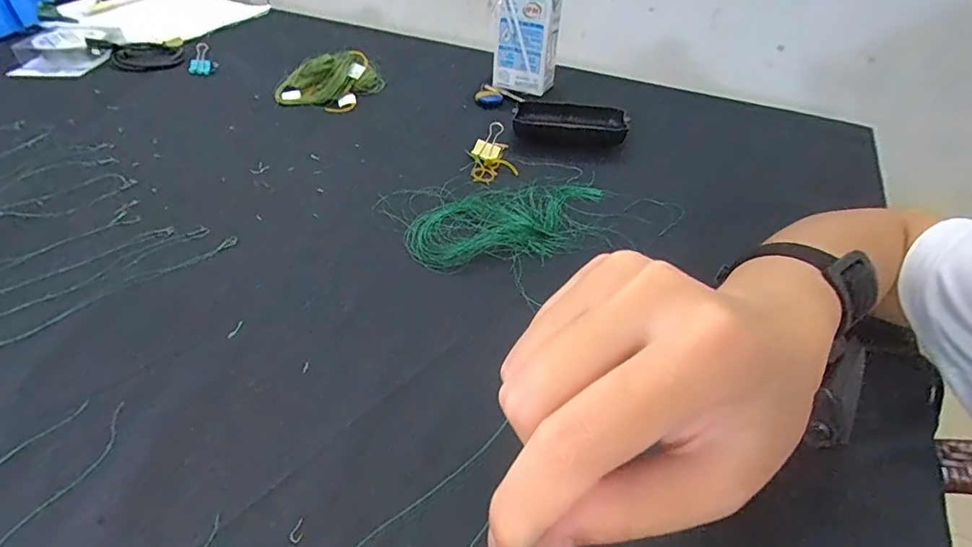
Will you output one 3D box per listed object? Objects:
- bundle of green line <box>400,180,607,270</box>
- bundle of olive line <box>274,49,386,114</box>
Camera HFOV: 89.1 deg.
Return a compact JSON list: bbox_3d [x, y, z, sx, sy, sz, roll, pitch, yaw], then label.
[{"bbox_3d":[0.021,-0.044,0.391,0.164,0.011,0.078,-9,44,-11],"label":"bundle of green line"},{"bbox_3d":[-0.175,-0.223,0.566,0.117,0.031,0.091,-26,50,-27],"label":"bundle of olive line"}]

